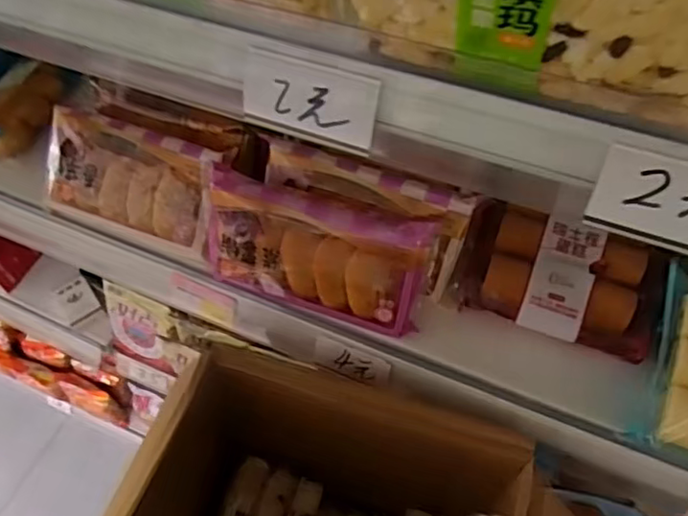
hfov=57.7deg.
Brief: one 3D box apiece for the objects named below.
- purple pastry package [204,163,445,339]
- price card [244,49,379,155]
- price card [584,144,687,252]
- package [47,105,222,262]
[{"bbox_3d":[-0.024,-0.009,0.529,0.192,0.110,0.050,16,35,11],"label":"purple pastry package"},{"bbox_3d":[-0.017,-0.074,0.300,0.067,0.038,0.004,19,34,16],"label":"price card"},{"bbox_3d":[0.138,-0.021,0.255,0.067,0.036,0.004,18,27,16],"label":"price card"},{"bbox_3d":[-0.196,-0.069,0.577,0.172,0.102,0.045,17,17,13],"label":"package"}]

